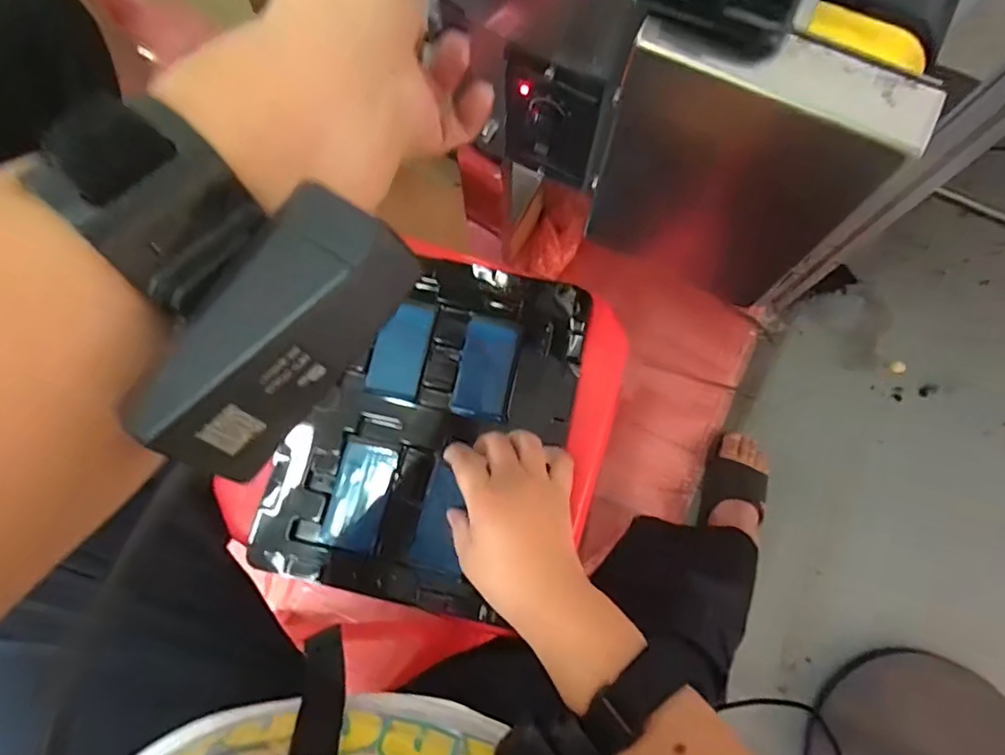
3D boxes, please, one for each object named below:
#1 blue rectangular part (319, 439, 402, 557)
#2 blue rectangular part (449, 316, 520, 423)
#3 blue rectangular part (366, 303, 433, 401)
[{"bbox_3d":[-0.112,0.093,0.442,0.043,0.004,0.080,14,76,3],"label":"blue rectangular part"},{"bbox_3d":[-0.014,-0.007,0.469,0.043,0.004,0.082,11,76,3],"label":"blue rectangular part"},{"bbox_3d":[-0.085,-0.022,0.473,0.042,0.007,0.078,11,76,3],"label":"blue rectangular part"}]

